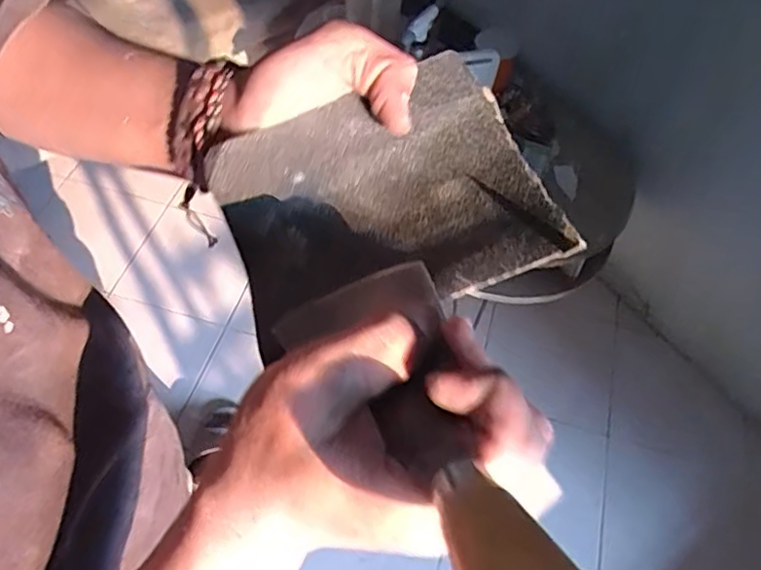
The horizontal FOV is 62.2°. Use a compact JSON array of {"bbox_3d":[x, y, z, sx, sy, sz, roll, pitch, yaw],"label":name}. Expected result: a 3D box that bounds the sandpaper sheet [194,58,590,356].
[{"bbox_3d":[0.001,-0.034,0.286,0.139,0.051,0.114,-17,58,-15],"label":"sandpaper sheet"}]

